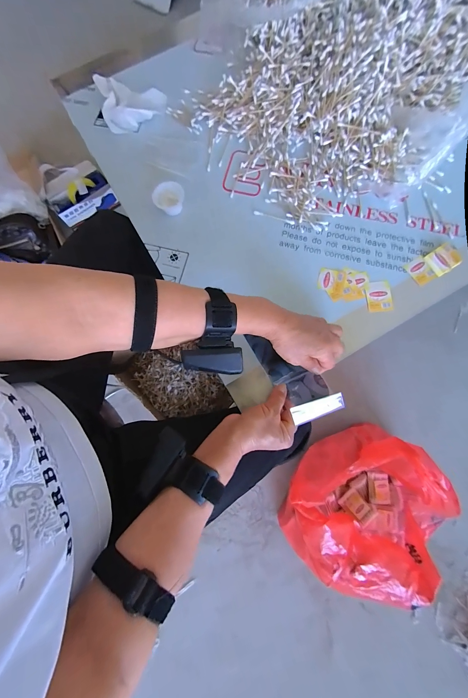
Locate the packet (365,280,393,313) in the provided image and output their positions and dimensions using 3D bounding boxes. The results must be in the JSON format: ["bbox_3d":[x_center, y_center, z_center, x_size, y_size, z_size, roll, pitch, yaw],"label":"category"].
[{"bbox_3d":[0.237,-0.086,0.428,0.040,0.004,0.050,-4,78,0],"label":"packet"}]

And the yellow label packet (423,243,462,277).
[{"bbox_3d":[0.347,-0.148,0.433,0.051,0.013,0.041,-31,79,-5],"label":"yellow label packet"}]

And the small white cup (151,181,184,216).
[{"bbox_3d":[-0.112,-0.260,0.464,0.054,0.039,0.048,-28,79,-5],"label":"small white cup"}]

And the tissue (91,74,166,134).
[{"bbox_3d":[-0.201,-0.495,0.511,0.120,0.036,0.128,-19,78,-3],"label":"tissue"}]

